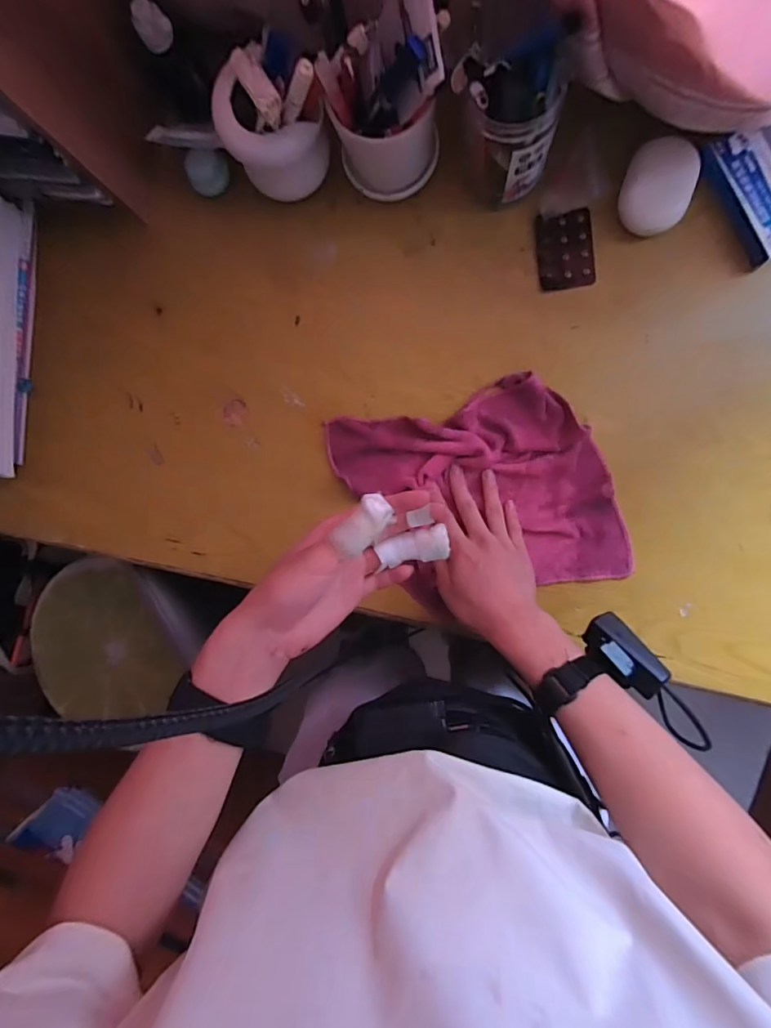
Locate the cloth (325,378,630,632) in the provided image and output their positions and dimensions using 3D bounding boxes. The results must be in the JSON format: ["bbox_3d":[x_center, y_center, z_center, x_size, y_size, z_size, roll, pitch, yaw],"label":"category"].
[{"bbox_3d":[0.098,-0.018,0.506,0.270,0.019,0.233,-16,92,7],"label":"cloth"}]

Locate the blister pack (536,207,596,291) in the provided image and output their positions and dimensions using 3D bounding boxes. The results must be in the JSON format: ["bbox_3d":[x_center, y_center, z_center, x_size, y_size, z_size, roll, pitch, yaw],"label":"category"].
[{"bbox_3d":[0.186,-0.272,0.490,0.055,0.010,0.072,-8,92,7],"label":"blister pack"}]

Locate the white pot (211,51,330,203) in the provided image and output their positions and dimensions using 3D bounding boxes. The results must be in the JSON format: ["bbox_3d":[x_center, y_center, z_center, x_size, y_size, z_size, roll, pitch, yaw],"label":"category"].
[{"bbox_3d":[-0.108,-0.370,0.468,0.085,0.108,0.082,0,93,6],"label":"white pot"}]

